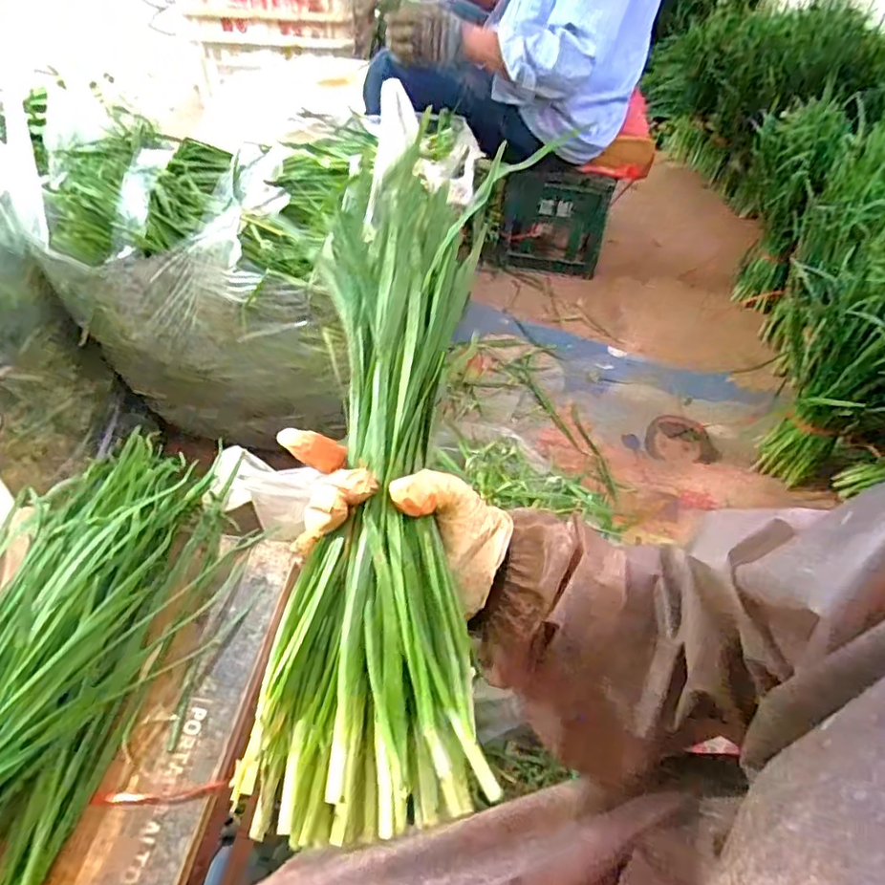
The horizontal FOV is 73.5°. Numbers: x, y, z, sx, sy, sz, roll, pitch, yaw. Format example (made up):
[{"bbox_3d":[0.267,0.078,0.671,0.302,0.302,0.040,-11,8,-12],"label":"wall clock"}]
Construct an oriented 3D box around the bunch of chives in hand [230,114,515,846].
[{"bbox_3d":[-0.023,-0.014,0.334,0.107,0.051,0.402,4,66,3],"label":"bunch of chives in hand"}]

